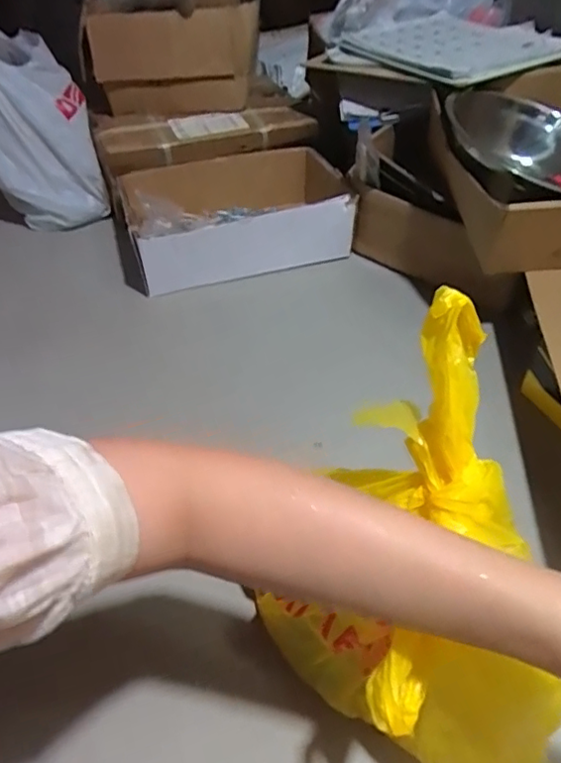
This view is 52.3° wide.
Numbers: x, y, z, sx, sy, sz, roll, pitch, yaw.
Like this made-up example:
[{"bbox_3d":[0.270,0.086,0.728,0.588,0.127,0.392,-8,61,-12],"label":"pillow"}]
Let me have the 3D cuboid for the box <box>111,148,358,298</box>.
[{"bbox_3d":[-0.082,-0.282,0.971,0.360,0.110,0.234,-12,46,-11],"label":"box"}]

